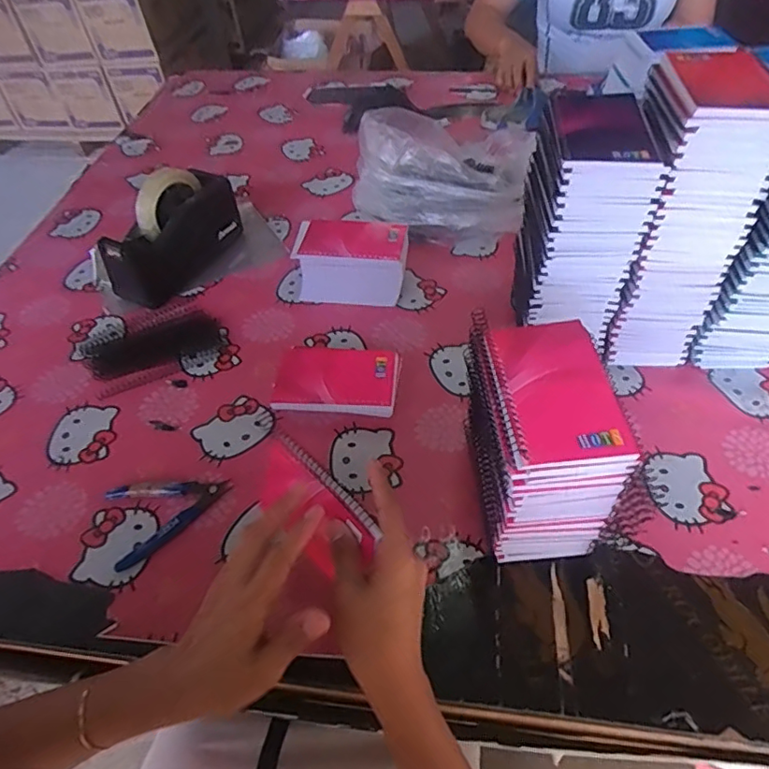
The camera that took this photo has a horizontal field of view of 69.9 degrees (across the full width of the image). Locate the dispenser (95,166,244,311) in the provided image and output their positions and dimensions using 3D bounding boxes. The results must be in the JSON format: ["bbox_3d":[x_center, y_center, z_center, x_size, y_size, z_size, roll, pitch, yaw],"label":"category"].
[{"bbox_3d":[-0.285,-0.209,0.747,0.066,0.121,0.209,23,54,21],"label":"dispenser"}]

